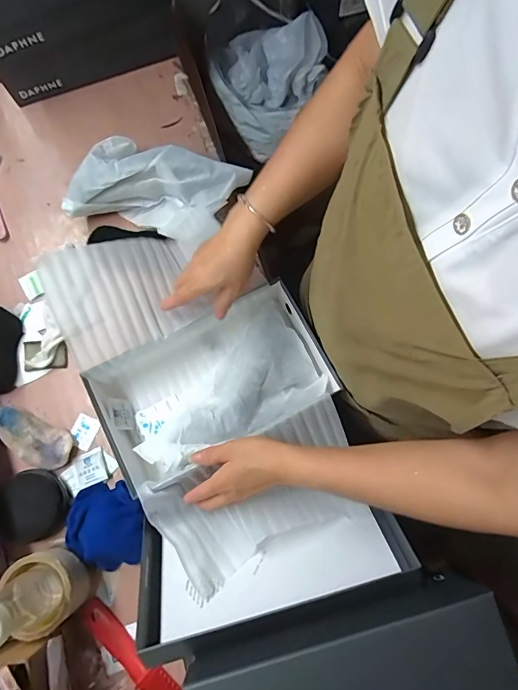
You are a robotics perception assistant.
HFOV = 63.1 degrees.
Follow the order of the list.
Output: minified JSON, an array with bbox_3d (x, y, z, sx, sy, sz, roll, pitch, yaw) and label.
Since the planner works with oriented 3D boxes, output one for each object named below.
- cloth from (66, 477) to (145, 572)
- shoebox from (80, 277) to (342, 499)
[{"bbox_3d":[-0.205,0.247,0.573,0.109,0.052,0.113,-8,77,-2],"label":"cloth"},{"bbox_3d":[-0.063,0.057,0.582,0.298,0.088,0.167,-27,78,-6],"label":"shoebox"}]

